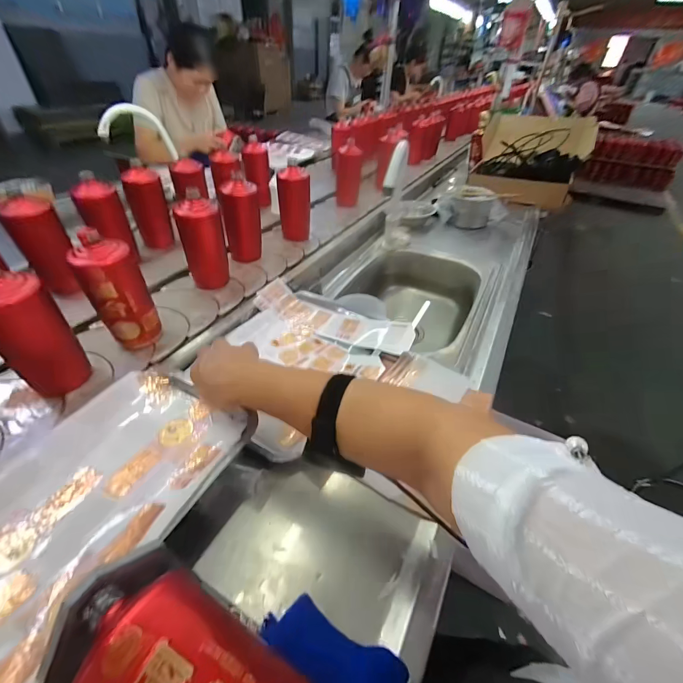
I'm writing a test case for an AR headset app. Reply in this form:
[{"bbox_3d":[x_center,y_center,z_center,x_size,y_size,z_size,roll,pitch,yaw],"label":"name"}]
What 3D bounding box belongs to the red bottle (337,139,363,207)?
[{"bbox_3d":[0.024,-0.554,1.090,0.078,0.177,0.066,1,42,-3],"label":"red bottle"}]

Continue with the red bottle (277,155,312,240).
[{"bbox_3d":[-0.126,-0.369,0.877,0.081,0.167,0.077,-2,42,-6],"label":"red bottle"}]

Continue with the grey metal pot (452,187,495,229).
[{"bbox_3d":[0.428,-0.437,1.075,0.123,0.101,0.122,18,44,16],"label":"grey metal pot"}]

